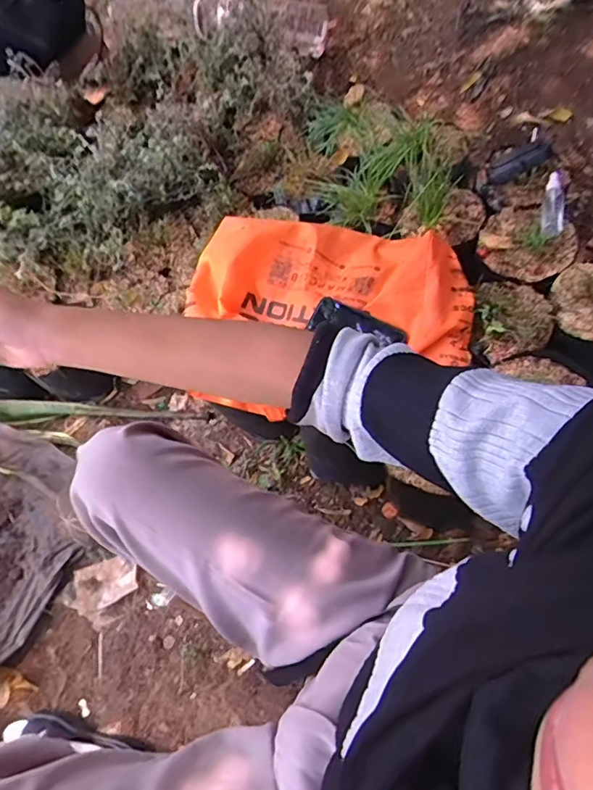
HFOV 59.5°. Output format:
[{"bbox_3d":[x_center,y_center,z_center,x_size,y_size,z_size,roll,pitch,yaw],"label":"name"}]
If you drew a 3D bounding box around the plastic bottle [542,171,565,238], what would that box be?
[{"bbox_3d":[0.432,-0.321,0.869,0.034,0.026,0.126,11,75,6],"label":"plastic bottle"}]

